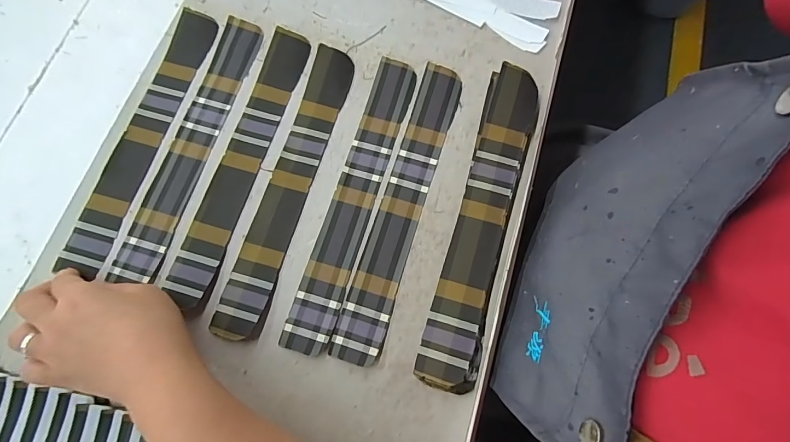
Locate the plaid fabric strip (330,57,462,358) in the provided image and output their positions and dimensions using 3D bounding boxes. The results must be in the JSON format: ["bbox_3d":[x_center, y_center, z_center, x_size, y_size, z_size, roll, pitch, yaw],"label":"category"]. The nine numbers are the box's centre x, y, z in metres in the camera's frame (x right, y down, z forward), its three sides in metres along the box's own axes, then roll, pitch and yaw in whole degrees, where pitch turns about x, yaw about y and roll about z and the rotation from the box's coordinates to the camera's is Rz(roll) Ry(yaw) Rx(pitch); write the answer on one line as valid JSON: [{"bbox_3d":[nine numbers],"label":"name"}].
[{"bbox_3d":[0.006,-0.016,0.323,0.037,0.007,0.258,18,76,3],"label":"plaid fabric strip"}]

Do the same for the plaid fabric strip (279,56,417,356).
[{"bbox_3d":[-0.033,-0.022,0.327,0.037,0.006,0.258,17,76,3],"label":"plaid fabric strip"}]

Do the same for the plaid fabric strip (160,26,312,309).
[{"bbox_3d":[-0.132,-0.057,0.336,0.039,0.009,0.253,16,76,3],"label":"plaid fabric strip"}]

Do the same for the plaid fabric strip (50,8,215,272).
[{"bbox_3d":[-0.219,-0.079,0.342,0.036,0.005,0.251,16,76,3],"label":"plaid fabric strip"}]

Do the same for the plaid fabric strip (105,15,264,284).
[{"bbox_3d":[-0.177,-0.071,0.340,0.036,0.006,0.250,16,75,3],"label":"plaid fabric strip"}]

